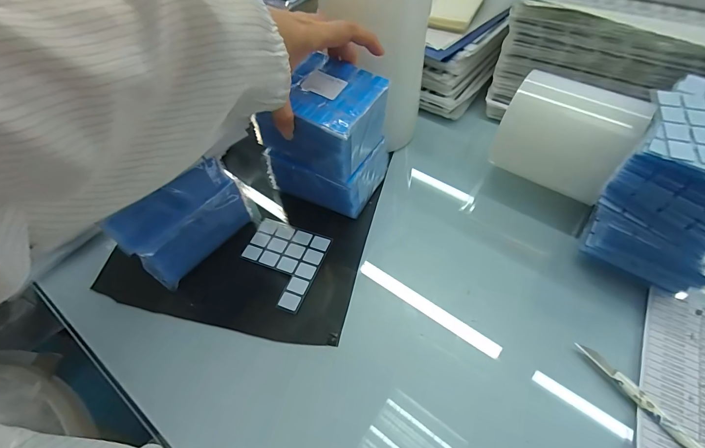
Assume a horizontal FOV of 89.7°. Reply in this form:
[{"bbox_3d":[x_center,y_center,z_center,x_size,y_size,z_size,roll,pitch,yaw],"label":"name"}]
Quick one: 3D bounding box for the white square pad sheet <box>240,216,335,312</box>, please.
[{"bbox_3d":[-0.082,0.042,0.401,0.091,0.006,0.097,17,57,15],"label":"white square pad sheet"}]

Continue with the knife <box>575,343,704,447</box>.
[{"bbox_3d":[0.241,0.145,0.296,0.013,0.004,0.108,-30,58,-17],"label":"knife"}]

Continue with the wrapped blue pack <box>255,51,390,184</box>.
[{"bbox_3d":[-0.028,-0.117,0.384,0.113,0.077,0.091,29,62,22],"label":"wrapped blue pack"}]

